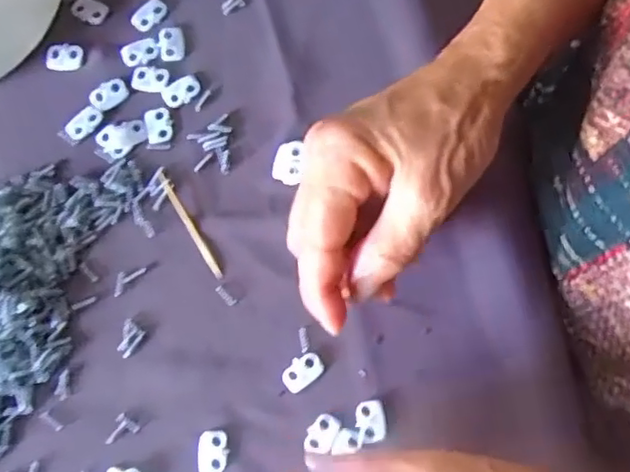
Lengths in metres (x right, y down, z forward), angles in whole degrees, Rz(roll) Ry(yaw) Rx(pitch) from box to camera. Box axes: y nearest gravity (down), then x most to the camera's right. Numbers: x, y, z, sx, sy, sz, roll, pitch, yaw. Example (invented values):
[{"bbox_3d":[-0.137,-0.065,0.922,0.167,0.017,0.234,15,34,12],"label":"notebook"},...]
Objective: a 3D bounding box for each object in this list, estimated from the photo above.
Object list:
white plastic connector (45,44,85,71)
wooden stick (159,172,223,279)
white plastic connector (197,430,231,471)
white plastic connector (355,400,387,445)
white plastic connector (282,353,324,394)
[{"bbox_3d":[-0.135,-0.096,0.330,0.020,0.004,0.013,2,78,1],"label":"white plastic connector"},{"bbox_3d":[-0.064,-0.006,0.312,0.005,0.004,0.062,-30,79,-5],"label":"wooden stick"},{"bbox_3d":[-0.048,0.102,0.291,0.014,0.004,0.019,1,78,1],"label":"white plastic connector"},{"bbox_3d":[0.027,0.088,0.294,0.014,0.004,0.019,-6,78,0],"label":"white plastic connector"},{"bbox_3d":[-0.006,0.066,0.299,0.021,0.004,0.014,-44,81,-8],"label":"white plastic connector"}]

